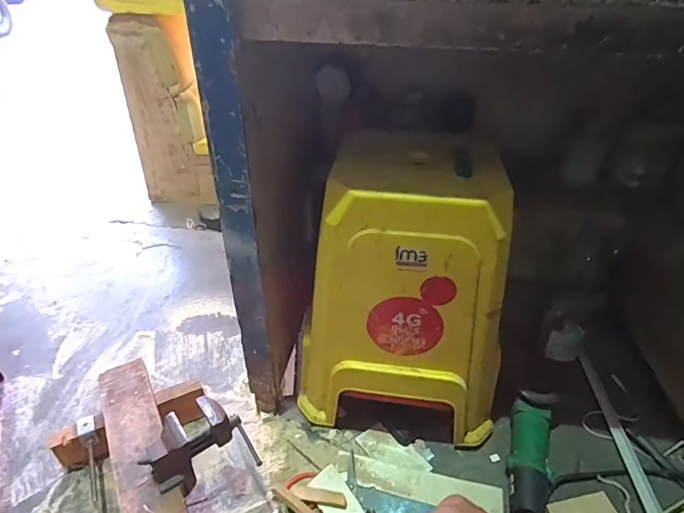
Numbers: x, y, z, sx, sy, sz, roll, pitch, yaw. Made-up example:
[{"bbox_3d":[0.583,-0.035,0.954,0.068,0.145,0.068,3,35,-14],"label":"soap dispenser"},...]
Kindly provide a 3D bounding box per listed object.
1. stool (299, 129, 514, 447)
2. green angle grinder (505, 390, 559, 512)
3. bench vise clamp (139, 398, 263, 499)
[{"bbox_3d":[0.112,0.066,0.754,0.338,0.482,0.251,6,37,6],"label":"stool"},{"bbox_3d":[0.322,0.346,0.731,0.068,0.071,0.227,14,38,16],"label":"green angle grinder"},{"bbox_3d":[-0.218,0.287,0.643,0.142,0.120,0.064,-22,43,-29],"label":"bench vise clamp"}]

